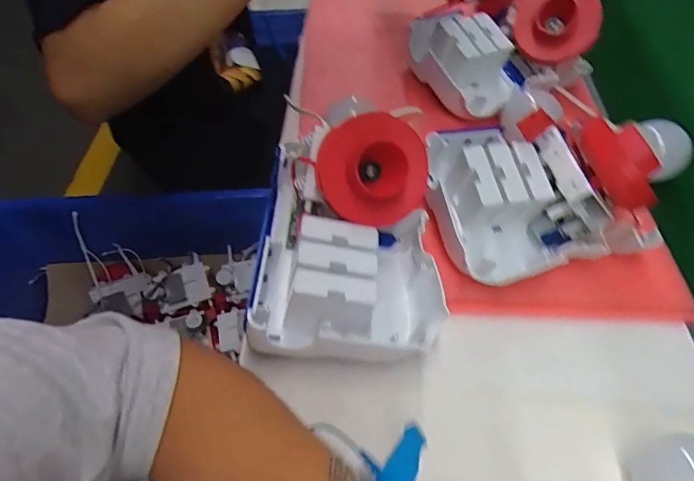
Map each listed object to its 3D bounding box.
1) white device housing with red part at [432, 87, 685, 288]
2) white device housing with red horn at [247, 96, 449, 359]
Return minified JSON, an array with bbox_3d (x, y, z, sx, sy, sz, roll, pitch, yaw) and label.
[{"bbox_3d":[0.172,-0.048,0.396,0.181,0.098,0.139,-5,56,-8],"label":"white device housing with red part"},{"bbox_3d":[0.001,-0.007,0.348,0.137,0.108,0.170,2,55,-4],"label":"white device housing with red horn"}]

